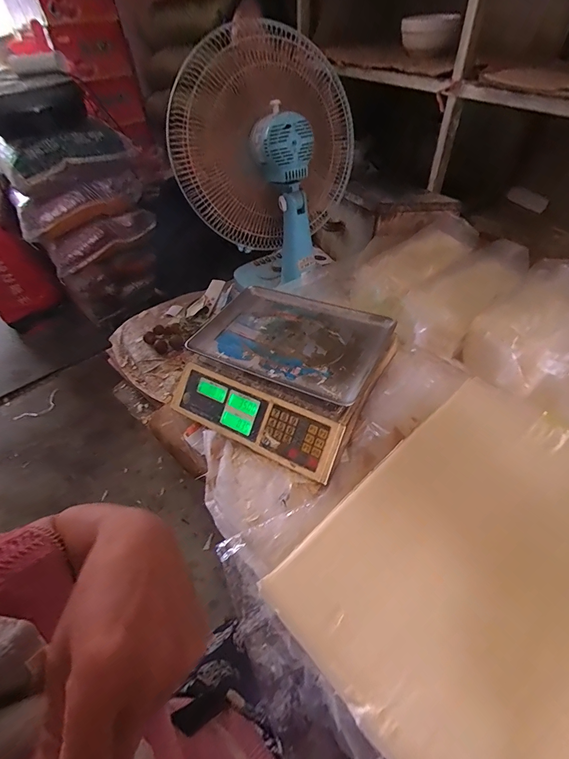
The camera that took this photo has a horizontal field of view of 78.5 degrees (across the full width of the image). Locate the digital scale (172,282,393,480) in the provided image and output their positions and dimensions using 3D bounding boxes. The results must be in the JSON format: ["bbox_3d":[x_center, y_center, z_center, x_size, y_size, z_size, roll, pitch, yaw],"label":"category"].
[{"bbox_3d":[-0.004,-0.029,0.662,0.342,0.088,0.320,22,54,22],"label":"digital scale"}]

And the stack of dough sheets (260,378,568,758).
[{"bbox_3d":[0.269,0.219,0.467,0.511,0.019,0.332,-36,55,-24],"label":"stack of dough sheets"}]

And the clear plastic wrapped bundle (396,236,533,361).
[{"bbox_3d":[0.368,-0.171,0.719,0.304,0.110,0.158,-37,55,-25],"label":"clear plastic wrapped bundle"}]

